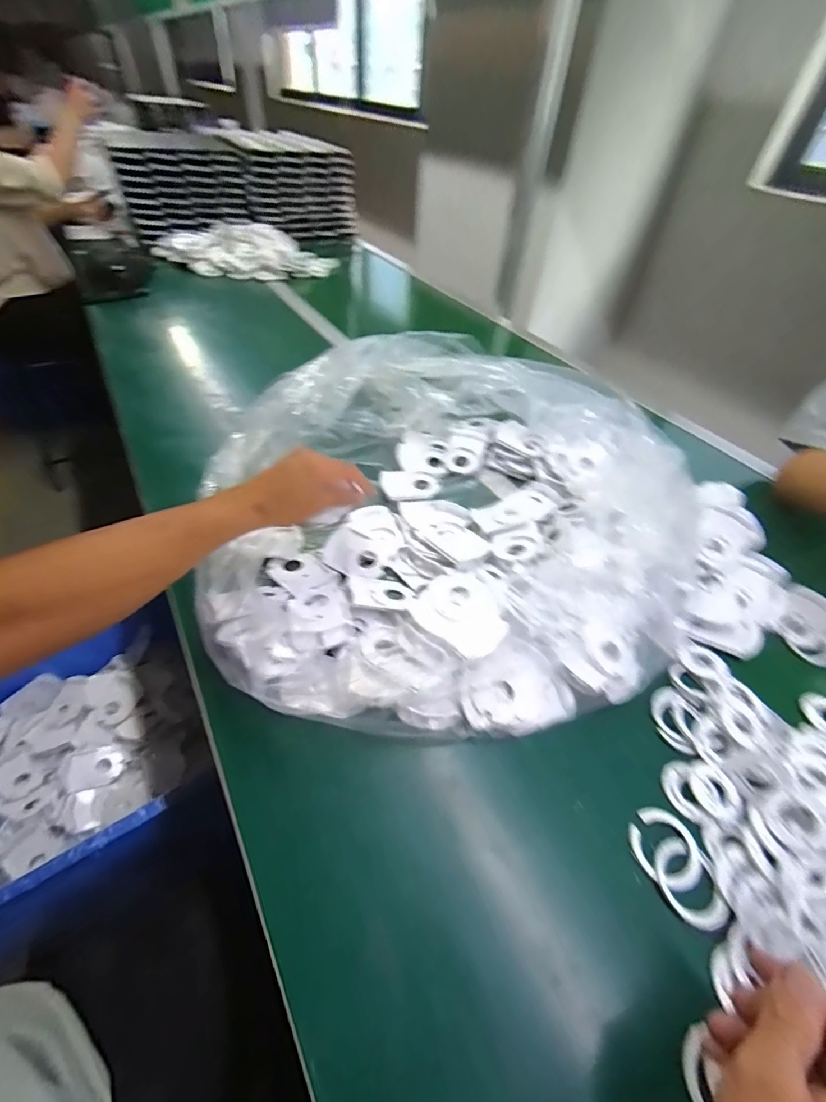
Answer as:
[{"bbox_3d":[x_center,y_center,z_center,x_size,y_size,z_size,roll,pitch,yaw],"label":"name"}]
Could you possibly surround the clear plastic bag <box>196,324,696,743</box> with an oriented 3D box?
[{"bbox_3d":[0.040,-0.081,0.562,0.536,0.119,0.572,5,46,-1],"label":"clear plastic bag"}]

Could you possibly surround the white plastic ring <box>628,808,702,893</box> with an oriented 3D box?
[{"bbox_3d":[0.202,0.236,0.352,0.050,0.004,0.054,3,46,-3],"label":"white plastic ring"}]

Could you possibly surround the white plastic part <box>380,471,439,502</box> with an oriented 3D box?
[{"bbox_3d":[-0.003,-0.095,0.634,0.082,0.012,0.058,-5,47,-10],"label":"white plastic part"}]

